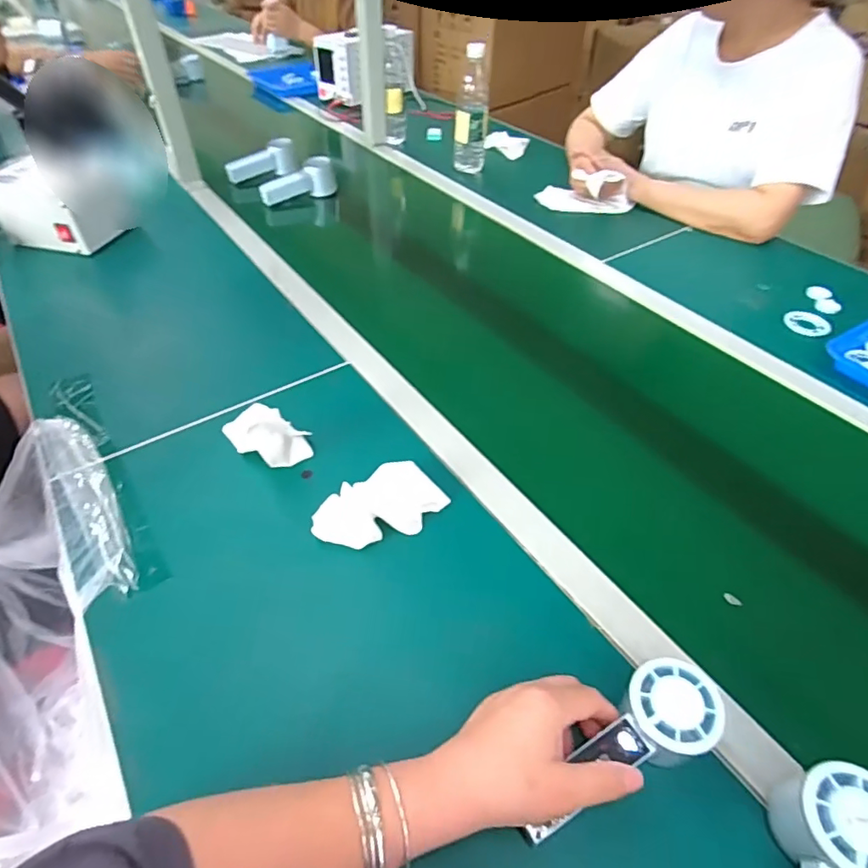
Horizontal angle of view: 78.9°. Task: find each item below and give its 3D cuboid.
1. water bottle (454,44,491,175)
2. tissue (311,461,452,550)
[{"bbox_3d":[0.080,-0.669,1.099,0.068,0.226,0.068,4,46,3],"label":"water bottle"},{"bbox_3d":[-0.053,0.068,0.510,0.125,0.025,0.071,-21,50,-21],"label":"tissue"}]

